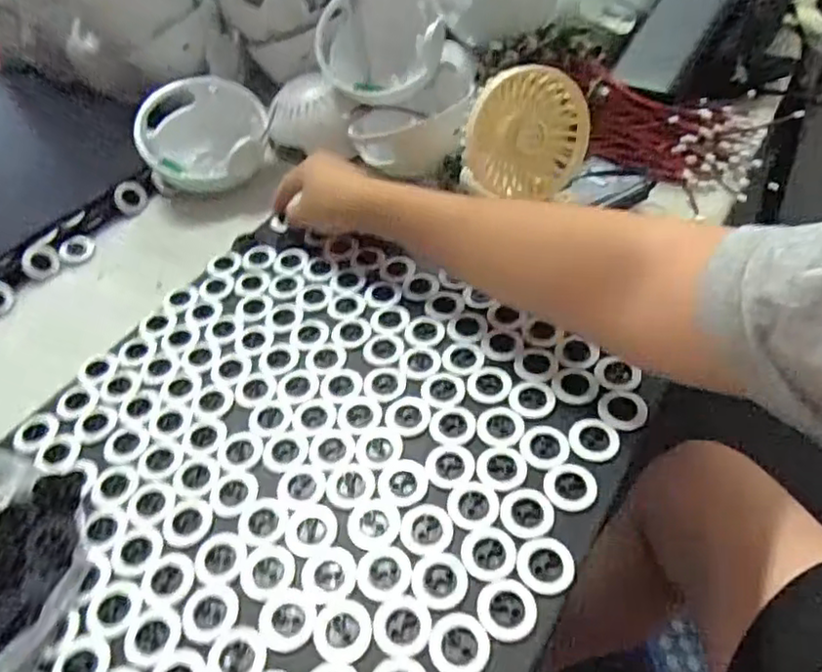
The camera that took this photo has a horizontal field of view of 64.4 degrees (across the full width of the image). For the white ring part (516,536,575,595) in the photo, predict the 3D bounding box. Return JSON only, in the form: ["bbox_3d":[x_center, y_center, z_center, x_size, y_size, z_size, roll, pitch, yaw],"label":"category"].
[{"bbox_3d":[0.069,0.116,0.333,0.028,0.004,0.028,-5,46,5],"label":"white ring part"}]

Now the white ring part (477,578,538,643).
[{"bbox_3d":[0.047,0.134,0.320,0.028,0.004,0.029,-5,46,5],"label":"white ring part"}]

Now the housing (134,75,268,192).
[{"bbox_3d":[-0.190,-0.180,0.604,0.116,0.079,0.086,-10,45,-3],"label":"housing"}]

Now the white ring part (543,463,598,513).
[{"bbox_3d":[0.089,0.083,0.363,0.028,0.004,0.028,5,47,14],"label":"white ring part"}]

